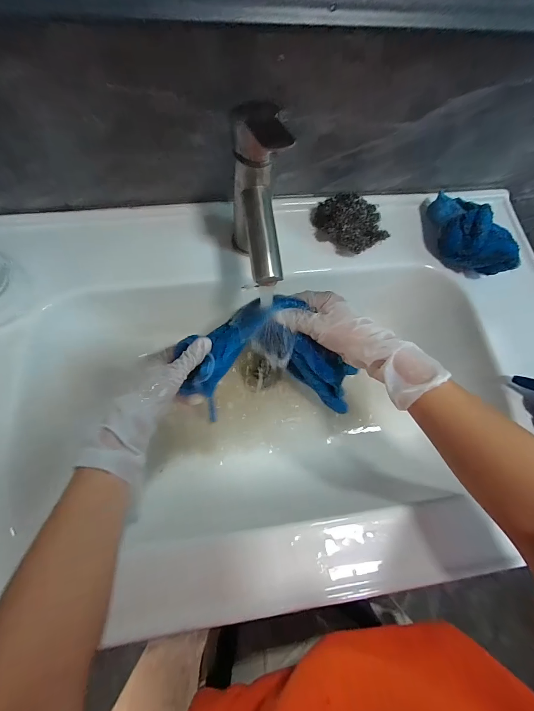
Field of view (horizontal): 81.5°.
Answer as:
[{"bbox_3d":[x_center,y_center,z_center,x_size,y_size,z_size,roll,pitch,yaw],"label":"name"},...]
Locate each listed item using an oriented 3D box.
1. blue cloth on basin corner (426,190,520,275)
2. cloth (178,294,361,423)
[{"bbox_3d":[0.270,-0.162,0.419,0.059,0.060,0.142,-32,65,-13],"label":"blue cloth on basin corner"},{"bbox_3d":[0.007,0.007,0.379,0.215,0.162,0.045,2,31,-8],"label":"cloth"}]

